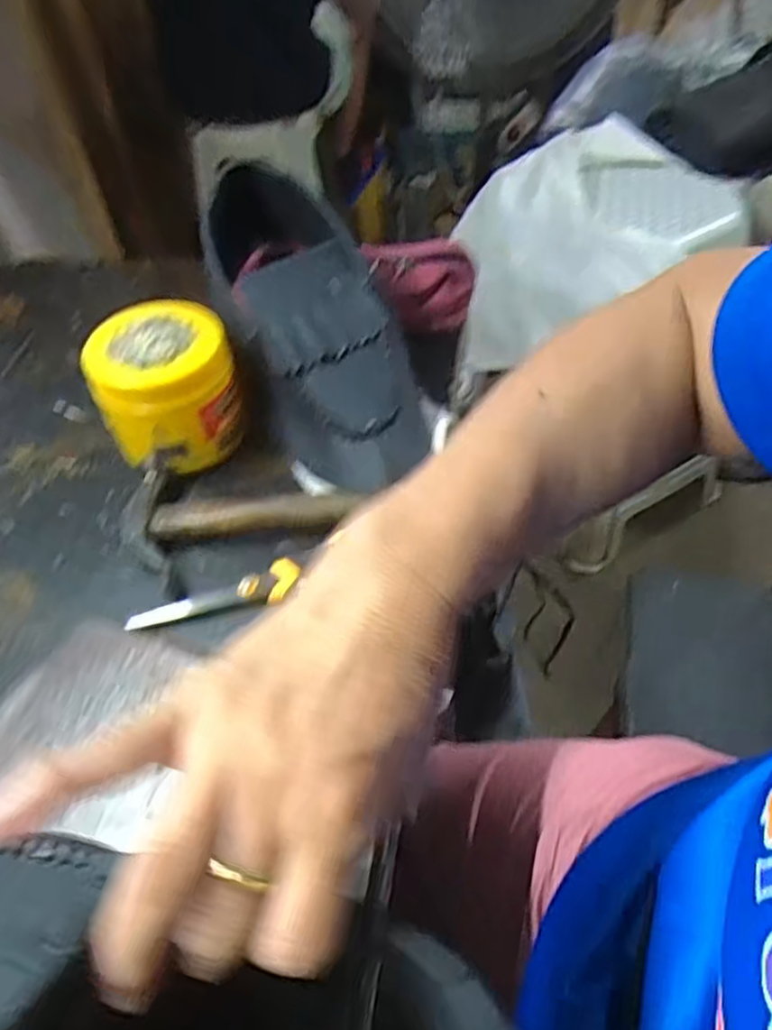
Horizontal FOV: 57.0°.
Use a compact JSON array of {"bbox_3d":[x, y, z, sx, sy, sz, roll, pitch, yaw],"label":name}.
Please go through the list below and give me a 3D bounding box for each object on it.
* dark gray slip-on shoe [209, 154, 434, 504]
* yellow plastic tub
[{"bbox_3d":[-0.068,-0.166,0.549,0.106,0.106,0.329,-21,68,-12],"label":"dark gray slip-on shoe"},{"bbox_3d":[-0.158,-0.089,0.519,0.095,0.096,0.087,-3,48,4],"label":"yellow plastic tub"}]

